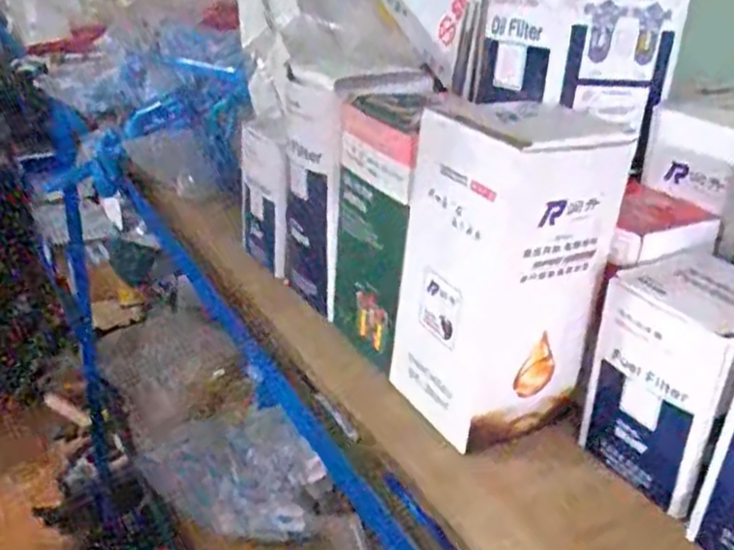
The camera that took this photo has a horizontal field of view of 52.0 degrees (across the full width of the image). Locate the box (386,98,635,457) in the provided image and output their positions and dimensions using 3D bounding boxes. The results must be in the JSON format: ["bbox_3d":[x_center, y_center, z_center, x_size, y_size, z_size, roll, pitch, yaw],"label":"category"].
[{"bbox_3d":[0.091,-0.006,0.516,0.104,0.210,0.098,-10,30,-26],"label":"box"}]

